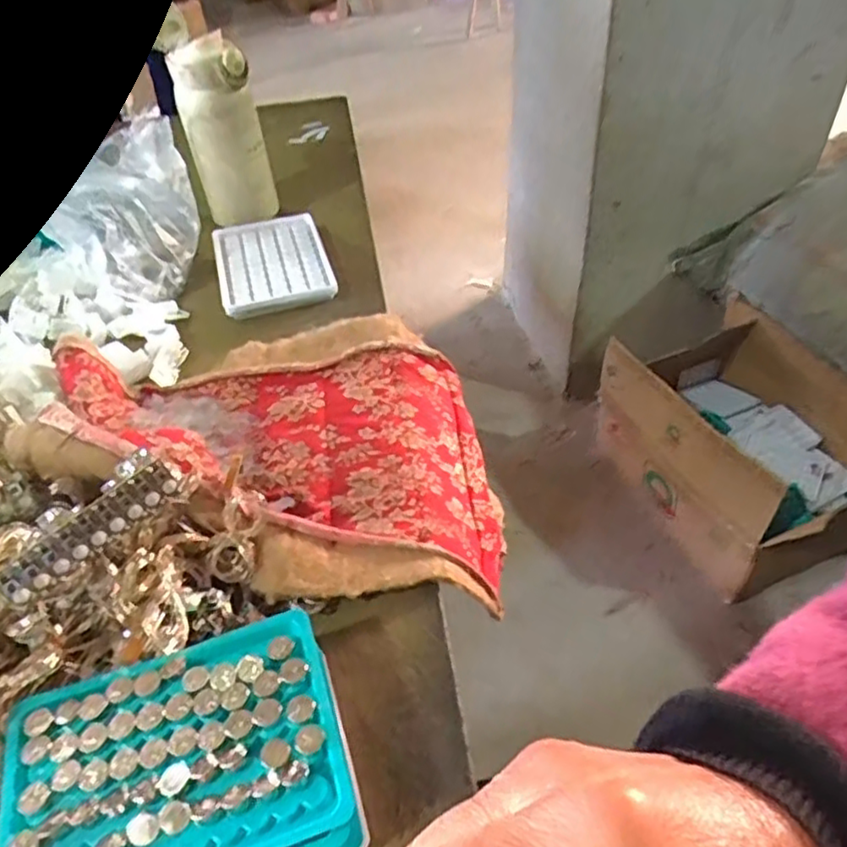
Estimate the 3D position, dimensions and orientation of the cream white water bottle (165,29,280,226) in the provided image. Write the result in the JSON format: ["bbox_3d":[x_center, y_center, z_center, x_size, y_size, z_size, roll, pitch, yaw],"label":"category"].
[{"bbox_3d":[-0.183,-0.270,0.631,0.055,0.154,0.061,28,52,29],"label":"cream white water bottle"}]

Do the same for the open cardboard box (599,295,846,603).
[{"bbox_3d":[0.554,0.021,1.152,0.325,0.251,0.463,-20,46,-16],"label":"open cardboard box"}]

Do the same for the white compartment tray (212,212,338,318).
[{"bbox_3d":[-0.139,-0.149,0.612,0.096,0.011,0.144,-14,45,-10],"label":"white compartment tray"}]

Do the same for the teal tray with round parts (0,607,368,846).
[{"bbox_3d":[-0.100,0.149,0.284,0.131,0.044,0.105,-16,45,-12],"label":"teal tray with round parts"}]

